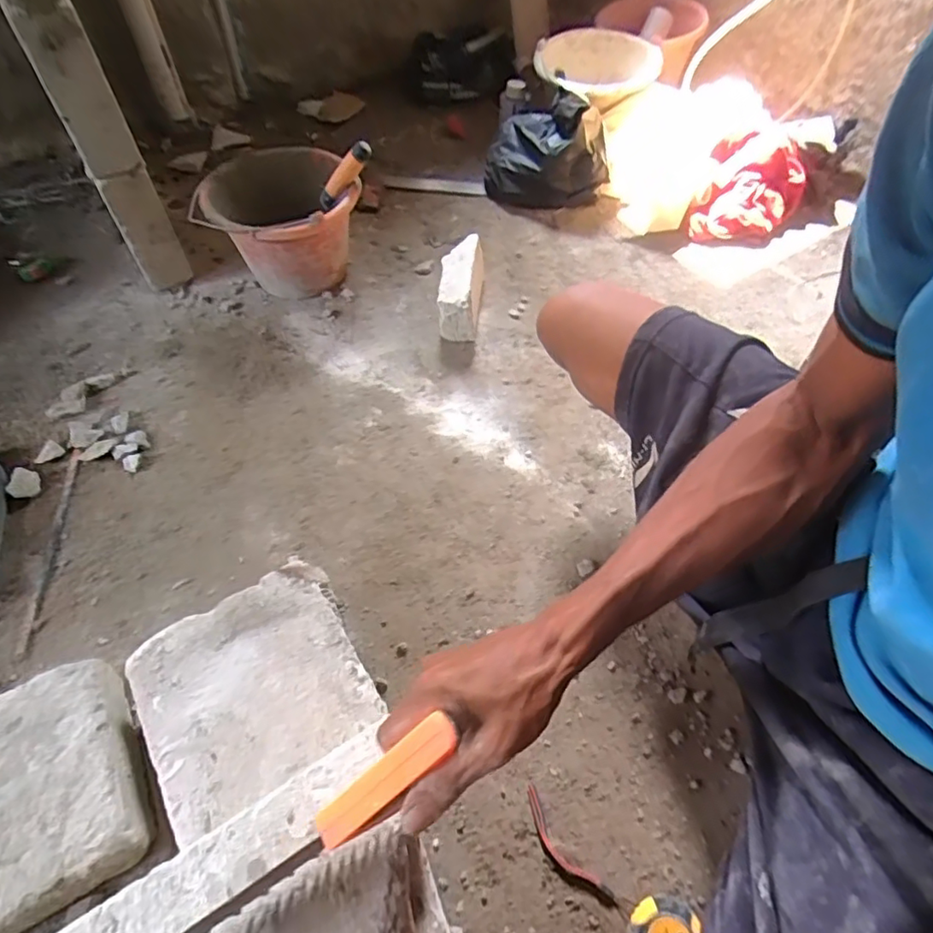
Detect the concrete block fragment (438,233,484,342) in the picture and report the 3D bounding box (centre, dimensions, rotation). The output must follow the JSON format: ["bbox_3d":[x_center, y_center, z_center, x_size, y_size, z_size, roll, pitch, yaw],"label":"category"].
[{"bbox_3d":[-0.009,-0.293,0.959,0.064,0.081,0.188,3,55,3],"label":"concrete block fragment"}]

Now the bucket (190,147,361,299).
[{"bbox_3d":[-0.290,-0.402,0.970,0.233,0.167,0.233,0,55,0],"label":"bucket"}]

